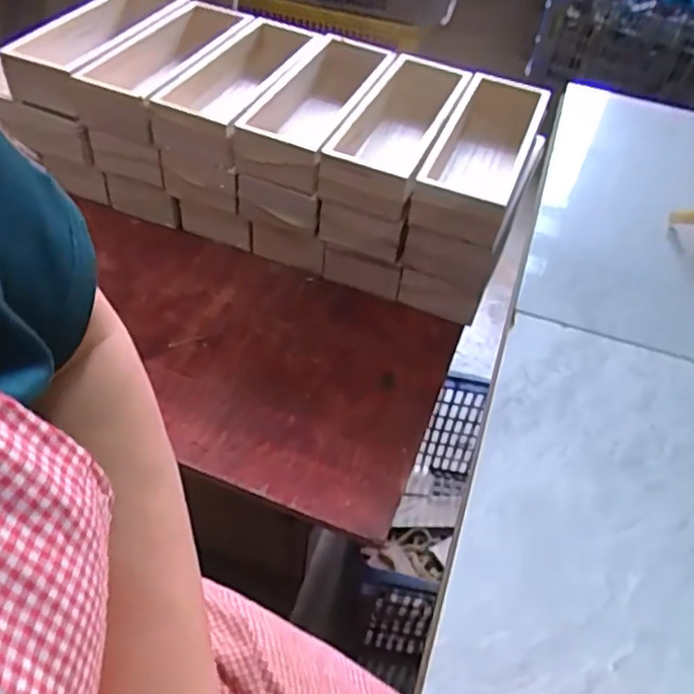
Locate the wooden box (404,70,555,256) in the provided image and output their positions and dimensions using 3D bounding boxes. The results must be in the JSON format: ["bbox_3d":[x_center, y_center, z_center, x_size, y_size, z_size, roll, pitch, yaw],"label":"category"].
[{"bbox_3d":[0.169,-0.237,0.813,0.104,0.074,0.283,19,49,12],"label":"wooden box"}]

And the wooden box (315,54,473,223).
[{"bbox_3d":[0.063,-0.275,0.827,0.115,0.072,0.273,18,49,10],"label":"wooden box"}]

